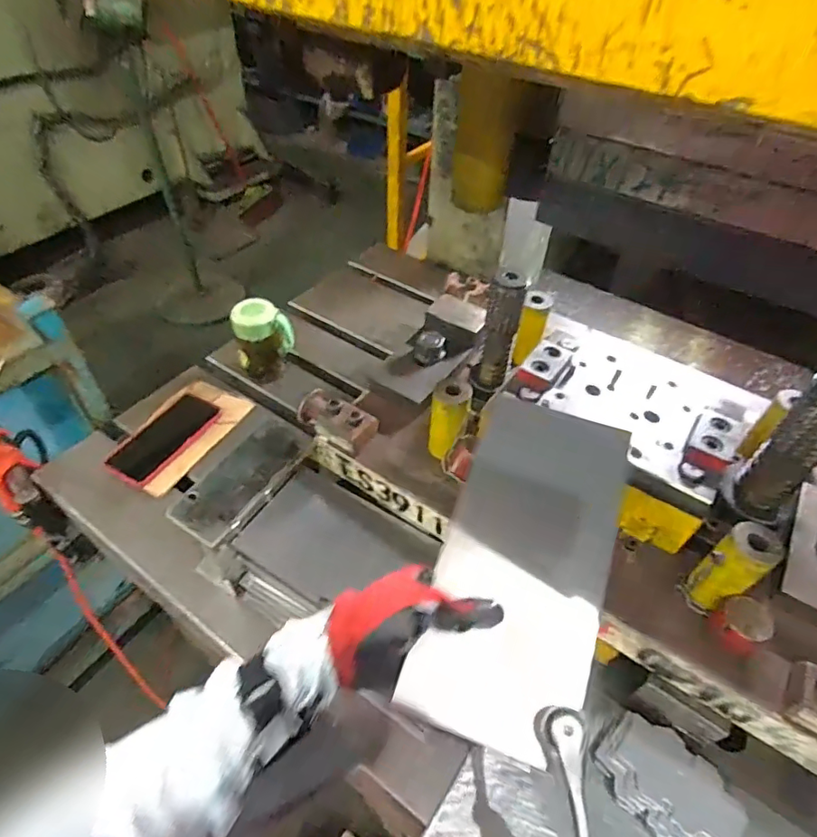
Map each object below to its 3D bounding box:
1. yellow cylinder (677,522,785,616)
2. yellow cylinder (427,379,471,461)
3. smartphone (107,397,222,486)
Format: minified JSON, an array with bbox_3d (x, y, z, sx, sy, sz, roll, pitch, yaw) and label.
[{"bbox_3d":[0.287,0.136,0.472,0.043,0.094,0.041,-30,55,-27],"label":"yellow cylinder"},{"bbox_3d":[0.043,0.002,0.567,0.037,0.085,0.034,10,47,6],"label":"yellow cylinder"},{"bbox_3d":[-0.351,0.026,0.757,0.079,0.014,0.155,26,55,15],"label":"smartphone"}]

